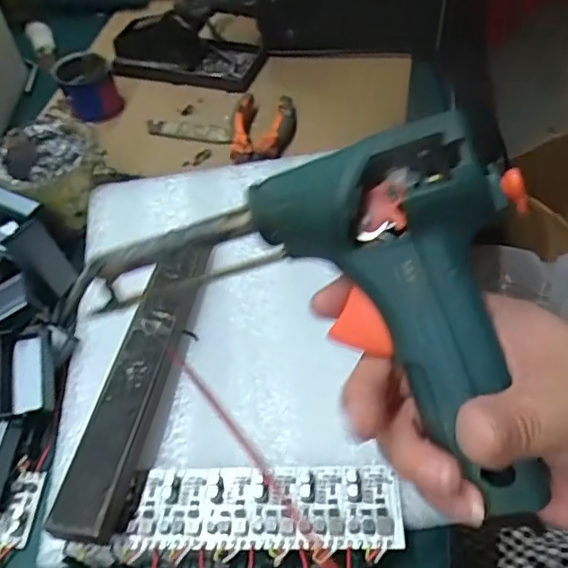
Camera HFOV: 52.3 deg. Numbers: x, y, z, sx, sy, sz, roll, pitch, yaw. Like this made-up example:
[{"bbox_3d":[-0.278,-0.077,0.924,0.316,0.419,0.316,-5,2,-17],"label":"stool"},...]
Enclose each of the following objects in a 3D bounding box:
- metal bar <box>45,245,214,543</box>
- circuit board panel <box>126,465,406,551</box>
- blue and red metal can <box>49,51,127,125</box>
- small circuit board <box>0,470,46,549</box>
[{"bbox_3d":[-0.081,0.049,0.338,0.033,0.028,0.193,4,49,7],"label":"metal bar"},{"bbox_3d":[-0.009,0.112,0.293,0.131,0.006,0.040,0,48,3],"label":"circuit board panel"},{"bbox_3d":[-0.177,-0.179,0.527,0.049,0.043,0.048,-18,50,-11],"label":"blue and red metal can"},{"bbox_3d":[-0.145,0.121,0.316,0.022,0.010,0.040,6,49,8],"label":"small circuit board"}]

